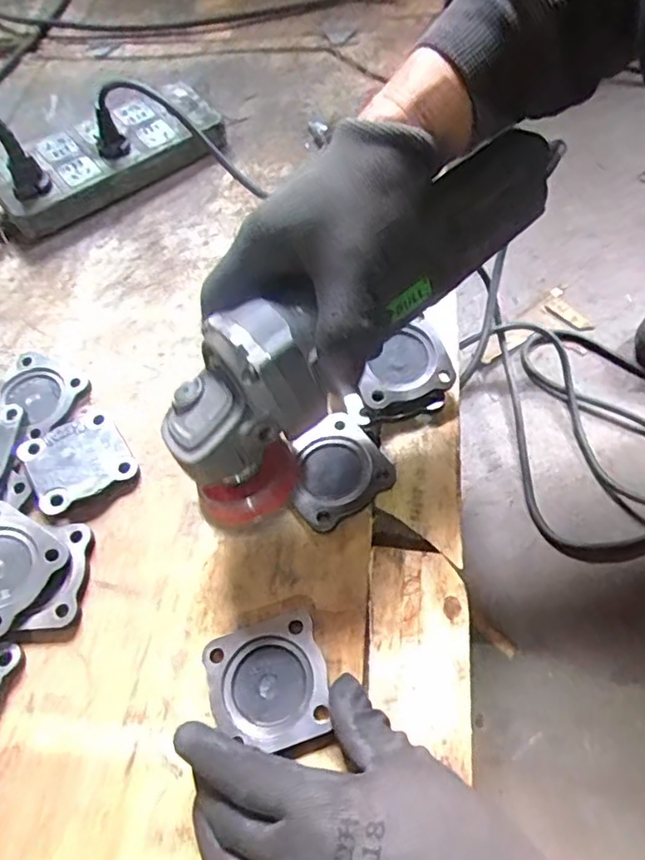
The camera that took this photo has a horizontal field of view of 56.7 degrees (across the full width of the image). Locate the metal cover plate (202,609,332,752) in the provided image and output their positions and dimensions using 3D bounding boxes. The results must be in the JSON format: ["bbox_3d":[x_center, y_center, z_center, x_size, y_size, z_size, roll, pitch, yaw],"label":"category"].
[{"bbox_3d":[-0.031,0.146,0.345,0.066,0.006,0.068,-18,62,-7],"label":"metal cover plate"}]

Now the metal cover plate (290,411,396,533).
[{"bbox_3d":[0.007,0.026,0.412,0.068,0.010,0.070,-30,63,-11],"label":"metal cover plate"}]

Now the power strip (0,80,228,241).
[{"bbox_3d":[-0.209,-0.267,0.582,0.217,0.046,0.100,-33,64,-13],"label":"power strip"}]

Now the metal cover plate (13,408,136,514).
[{"bbox_3d":[-0.177,0.021,0.432,0.066,0.014,0.065,-32,63,-12],"label":"metal cover plate"}]

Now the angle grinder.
[{"bbox_3d":[0.026,-0.064,0.334,0.276,0.081,0.074,-43,66,-5],"label":"angle grinder"}]

